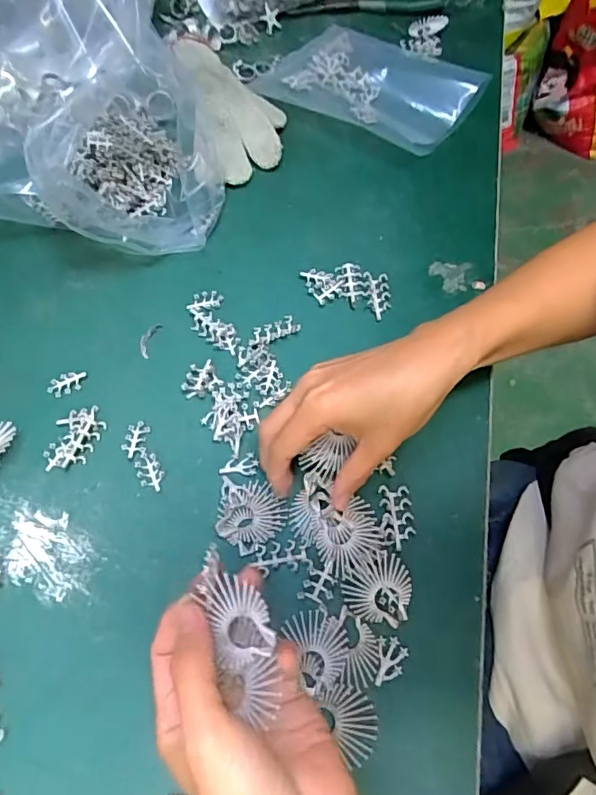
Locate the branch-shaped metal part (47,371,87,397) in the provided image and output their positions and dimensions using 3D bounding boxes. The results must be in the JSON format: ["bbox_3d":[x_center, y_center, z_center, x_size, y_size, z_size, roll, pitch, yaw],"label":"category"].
[{"bbox_3d":[-0.171,-0.011,0.391,0.029,0.004,0.016,-19,65,-9],"label":"branch-shaped metal part"}]

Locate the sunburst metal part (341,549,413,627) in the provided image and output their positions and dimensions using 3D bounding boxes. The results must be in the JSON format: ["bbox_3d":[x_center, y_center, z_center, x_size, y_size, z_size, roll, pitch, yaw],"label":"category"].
[{"bbox_3d":[0.049,0.114,0.320,0.040,0.006,0.041,0,63,0],"label":"sunburst metal part"}]

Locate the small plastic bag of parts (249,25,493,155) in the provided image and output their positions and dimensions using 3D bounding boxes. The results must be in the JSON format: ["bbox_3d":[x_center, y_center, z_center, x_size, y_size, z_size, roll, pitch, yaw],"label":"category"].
[{"bbox_3d":[0.077,-0.323,0.537,0.211,0.023,0.143,25,66,12],"label":"small plastic bag of parts"}]

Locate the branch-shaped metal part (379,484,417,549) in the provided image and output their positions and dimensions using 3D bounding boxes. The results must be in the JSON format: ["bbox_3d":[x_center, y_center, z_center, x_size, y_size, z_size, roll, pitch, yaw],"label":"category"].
[{"bbox_3d":[0.064,0.076,0.340,0.021,0.004,0.040,-5,64,-2],"label":"branch-shaped metal part"}]

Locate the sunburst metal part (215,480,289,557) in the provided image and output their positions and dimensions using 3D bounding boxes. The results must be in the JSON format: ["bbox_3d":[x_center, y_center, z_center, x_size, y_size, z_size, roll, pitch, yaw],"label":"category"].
[{"bbox_3d":[-0.031,0.076,0.343,0.042,0.004,0.043,34,68,15],"label":"sunburst metal part"}]

